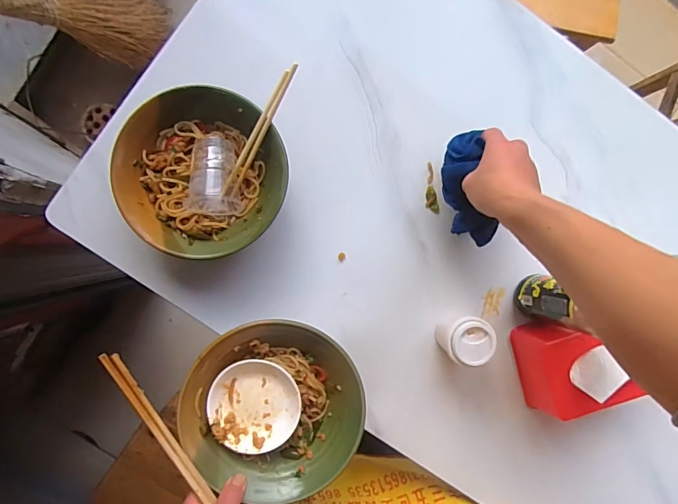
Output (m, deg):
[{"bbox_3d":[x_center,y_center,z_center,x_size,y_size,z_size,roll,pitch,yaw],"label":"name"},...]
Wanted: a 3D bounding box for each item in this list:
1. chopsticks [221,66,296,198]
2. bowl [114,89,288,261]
[{"bbox_3d":[-0.091,-0.136,0.482,0.016,0.014,0.163,31,110,-5],"label":"chopsticks"},{"bbox_3d":[-0.158,-0.090,0.502,0.180,0.069,0.192,0,92,-5],"label":"bowl"}]

